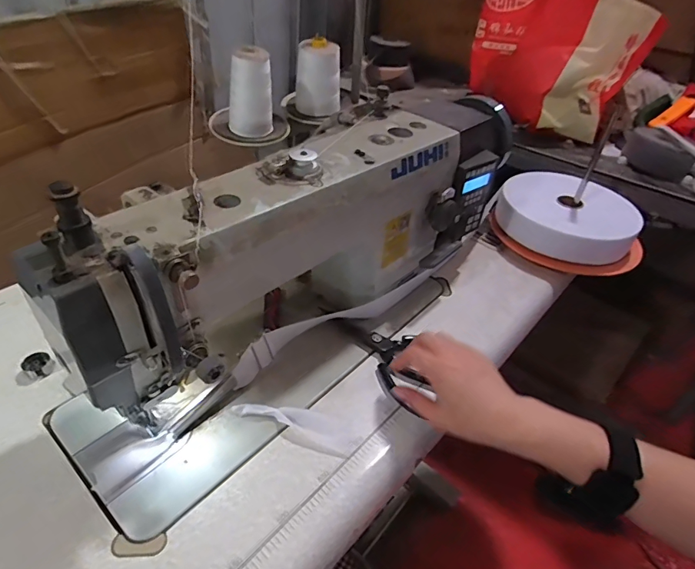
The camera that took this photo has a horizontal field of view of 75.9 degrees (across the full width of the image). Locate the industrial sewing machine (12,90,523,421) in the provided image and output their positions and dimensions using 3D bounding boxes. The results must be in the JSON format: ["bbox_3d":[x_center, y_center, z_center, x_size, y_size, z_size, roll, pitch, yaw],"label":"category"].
[{"bbox_3d":[-0.014,-0.053,0.500,0.137,0.224,0.571,32,47,29],"label":"industrial sewing machine"}]

